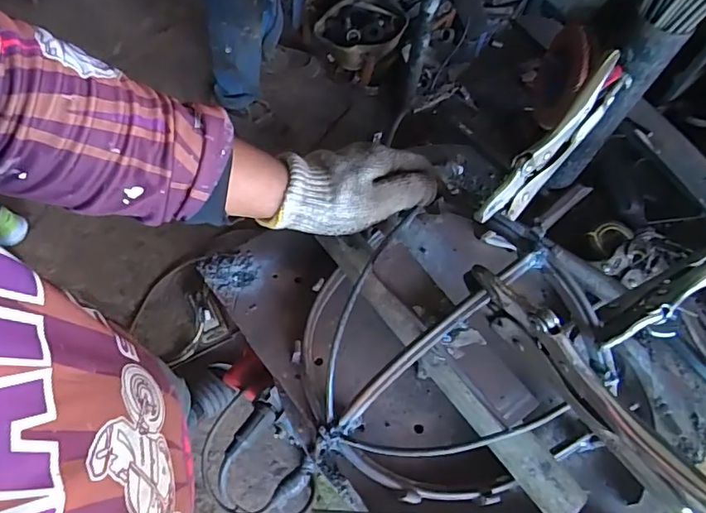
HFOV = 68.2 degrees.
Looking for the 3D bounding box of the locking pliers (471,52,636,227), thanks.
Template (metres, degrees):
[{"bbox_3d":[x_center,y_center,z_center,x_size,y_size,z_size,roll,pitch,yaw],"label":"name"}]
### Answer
[{"bbox_3d":[0.161,-0.091,0.411,0.023,0.050,0.184,40,73,16],"label":"locking pliers"}]

